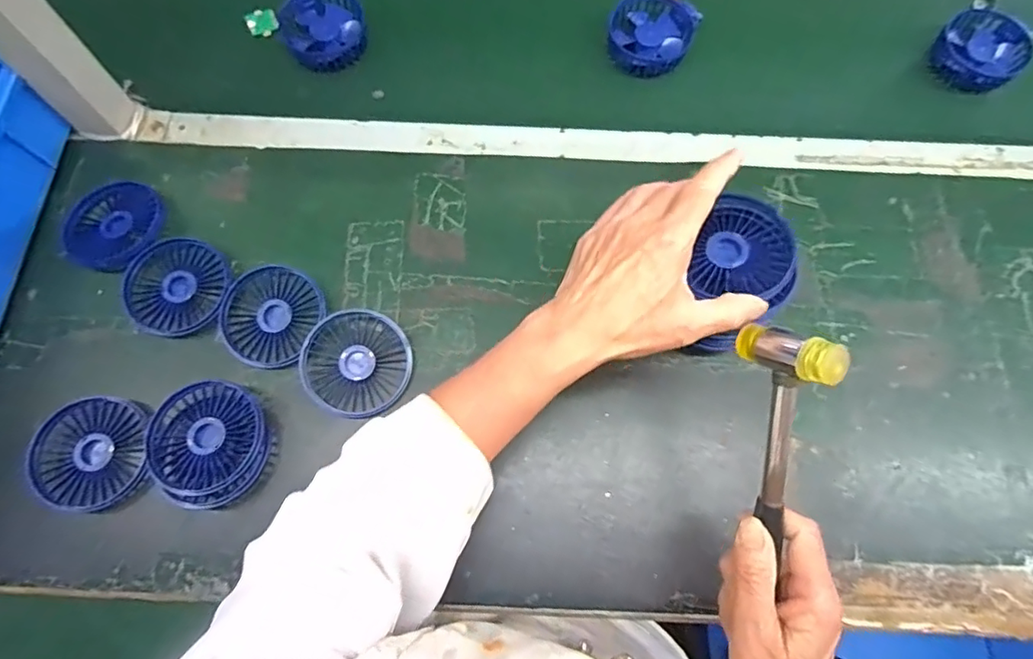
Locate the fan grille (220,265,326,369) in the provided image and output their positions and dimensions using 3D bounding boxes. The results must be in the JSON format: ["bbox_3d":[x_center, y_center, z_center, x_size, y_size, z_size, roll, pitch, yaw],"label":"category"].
[{"bbox_3d":[-0.213,-0.012,0.468,0.085,0.011,0.083,0,72,-1],"label":"fan grille"}]

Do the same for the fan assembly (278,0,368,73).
[{"bbox_3d":[-0.207,-0.323,0.584,0.084,0.027,0.092,0,72,-1],"label":"fan assembly"}]

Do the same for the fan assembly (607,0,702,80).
[{"bbox_3d":[0.143,-0.317,0.583,0.086,0.026,0.090,22,73,5],"label":"fan assembly"}]

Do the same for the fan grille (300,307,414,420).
[{"bbox_3d":[-0.133,0.026,0.454,0.086,0.014,0.086,0,72,-1],"label":"fan grille"}]

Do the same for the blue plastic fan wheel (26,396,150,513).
[{"bbox_3d":[-0.339,0.099,0.438,0.087,0.022,0.085,0,72,-1],"label":"blue plastic fan wheel"}]

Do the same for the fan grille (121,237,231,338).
[{"bbox_3d":[-0.298,-0.041,0.477,0.085,0.008,0.088,-11,72,-5],"label":"fan grille"}]

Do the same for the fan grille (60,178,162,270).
[{"bbox_3d":[-0.369,-0.096,0.497,0.080,0.009,0.086,0,72,-1],"label":"fan grille"}]

